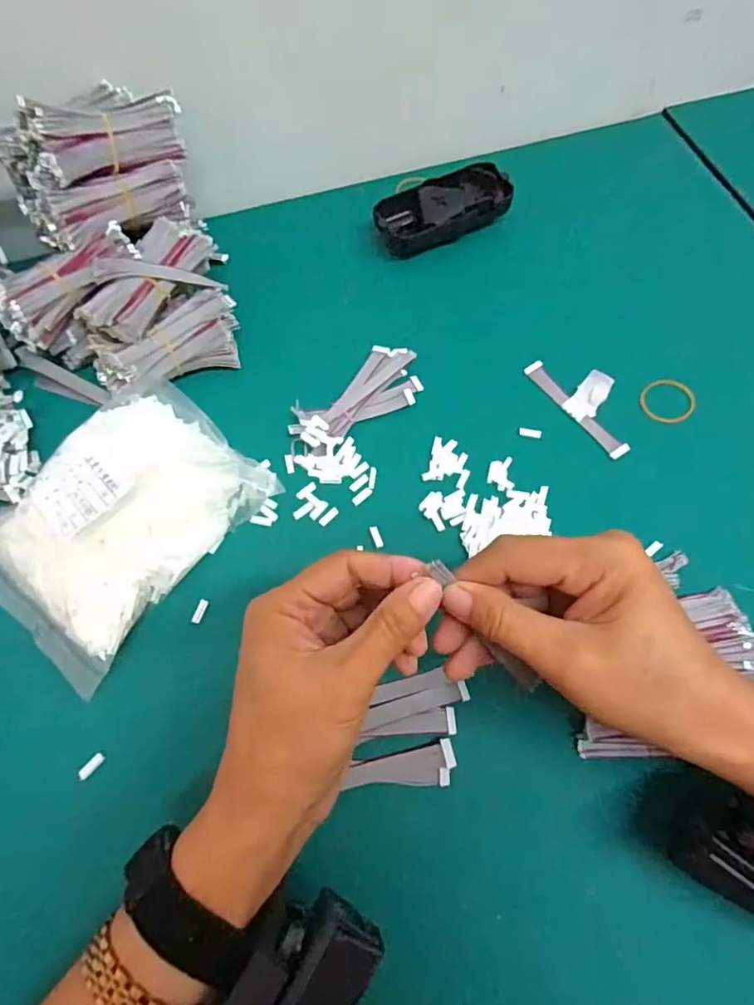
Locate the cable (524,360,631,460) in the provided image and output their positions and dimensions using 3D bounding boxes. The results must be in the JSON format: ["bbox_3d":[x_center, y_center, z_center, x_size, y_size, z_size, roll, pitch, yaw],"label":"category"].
[{"bbox_3d":[0.141,-0.071,0.373,0.034,0.008,0.088,-44,63,19],"label":"cable"}]

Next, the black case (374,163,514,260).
[{"bbox_3d":[0.054,-0.236,0.453,0.110,0.032,0.040,-20,64,-6],"label":"black case"}]

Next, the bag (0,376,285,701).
[{"bbox_3d":[-0.160,0.003,0.338,0.142,0.038,0.164,35,71,19],"label":"bag"}]

